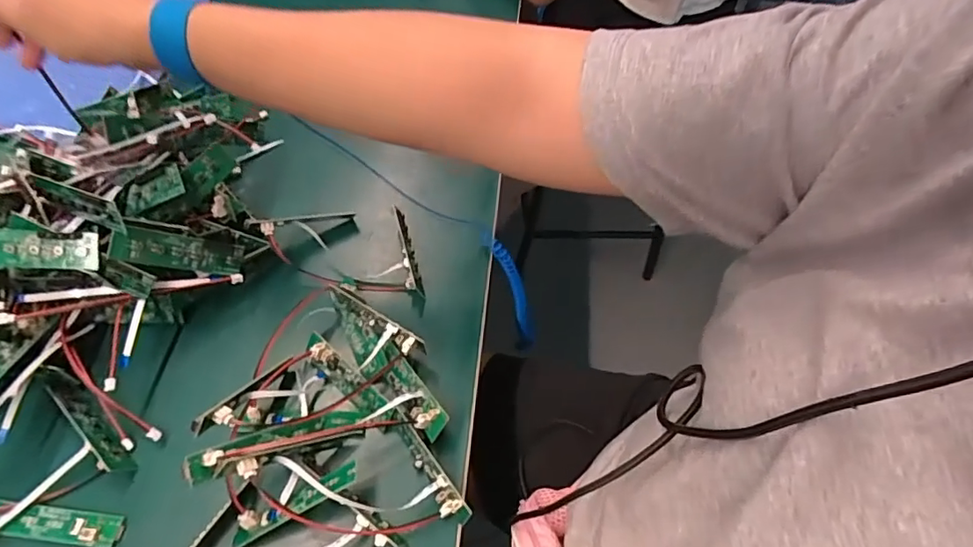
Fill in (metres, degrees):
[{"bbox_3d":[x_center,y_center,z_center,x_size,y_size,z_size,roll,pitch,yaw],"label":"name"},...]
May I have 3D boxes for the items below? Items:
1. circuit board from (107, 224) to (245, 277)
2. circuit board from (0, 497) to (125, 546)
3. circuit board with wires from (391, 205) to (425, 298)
[{"bbox_3d":[-0.206,-0.015,0.368,0.004,0.082,0.023,12,90,38],"label":"circuit board"},{"bbox_3d":[-0.258,0.147,0.320,0.082,0.007,0.020,7,56,2],"label":"circuit board"},{"bbox_3d":[-0.063,-0.019,0.436,0.012,0.024,0.084,-9,57,-9],"label":"circuit board with wires"}]

